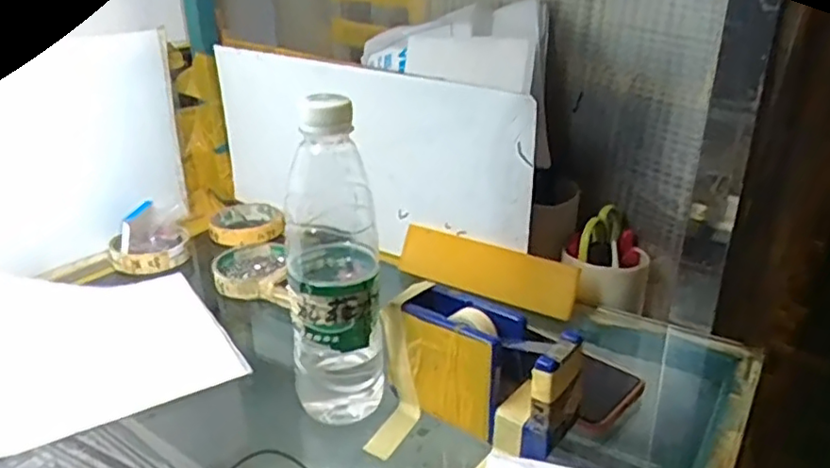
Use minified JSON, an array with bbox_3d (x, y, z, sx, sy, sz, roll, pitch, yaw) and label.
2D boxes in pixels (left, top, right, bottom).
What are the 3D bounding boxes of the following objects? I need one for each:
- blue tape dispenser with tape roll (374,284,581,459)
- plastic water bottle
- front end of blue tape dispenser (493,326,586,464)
[{"bbox_3d":[0.030,0.088,0.458,0.098,0.082,0.046,15,28,32],"label":"blue tape dispenser with tape roll"},{"bbox_3d":[-0.055,0.021,0.438,0.058,0.224,0.067,-4,24,-6],"label":"plastic water bottle"},{"bbox_3d":[0.082,0.105,0.421,0.042,0.078,0.046,17,29,35],"label":"front end of blue tape dispenser"}]

